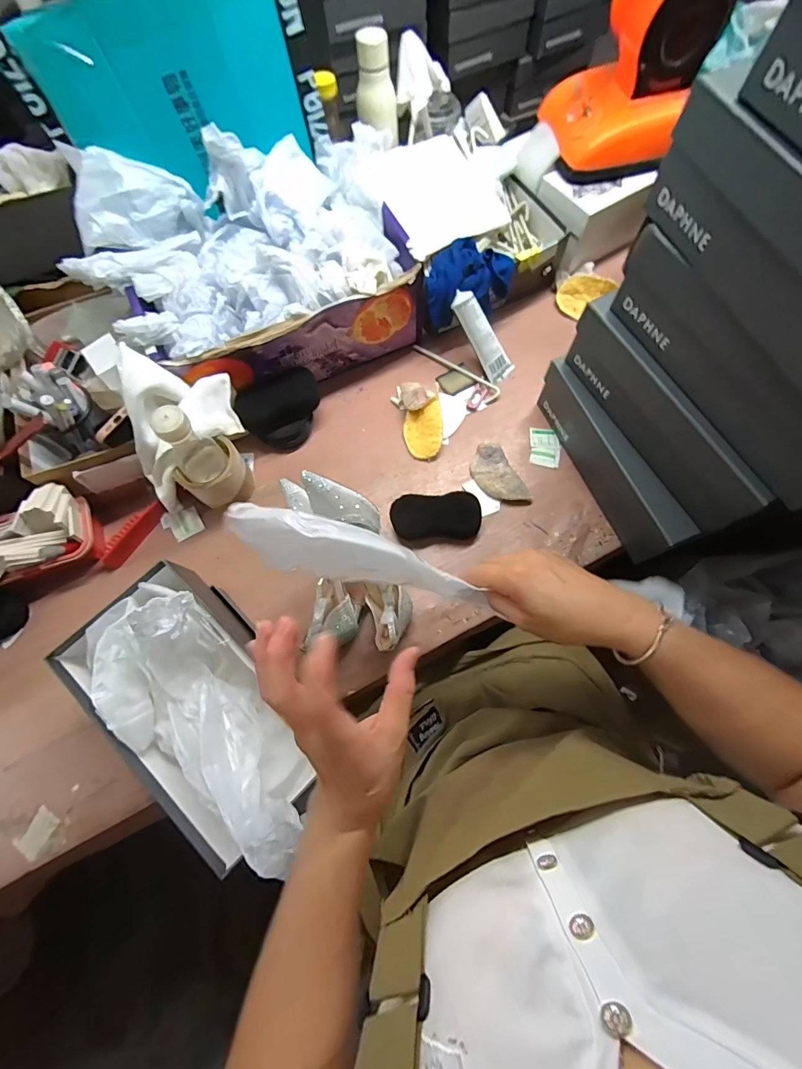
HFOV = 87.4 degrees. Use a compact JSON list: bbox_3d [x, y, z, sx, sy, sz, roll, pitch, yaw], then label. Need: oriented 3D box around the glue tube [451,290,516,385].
[{"bbox_3d":[0.132,-0.315,0.673,0.048,0.023,0.147,-45,117,-12],"label":"glue tube"}]

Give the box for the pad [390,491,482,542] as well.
[{"bbox_3d":[0.052,-0.024,0.614,0.126,0.035,0.062,-2,71,1],"label":"pad"}]

